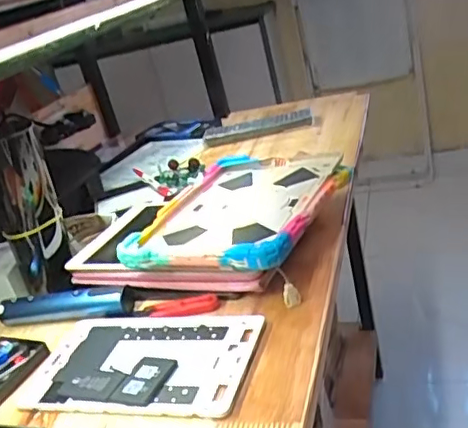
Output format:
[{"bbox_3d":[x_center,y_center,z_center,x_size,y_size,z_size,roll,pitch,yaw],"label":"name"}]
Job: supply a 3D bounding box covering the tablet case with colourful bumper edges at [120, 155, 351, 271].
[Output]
[{"bbox_3d":[0.007,-0.010,0.672,0.196,0.033,0.254,-1,27,29],"label":"tablet case with colourful bumper edges"}]

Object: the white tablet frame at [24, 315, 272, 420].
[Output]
[{"bbox_3d":[-0.083,0.133,0.537,0.206,0.007,0.125,-5,27,19],"label":"white tablet frame"}]

